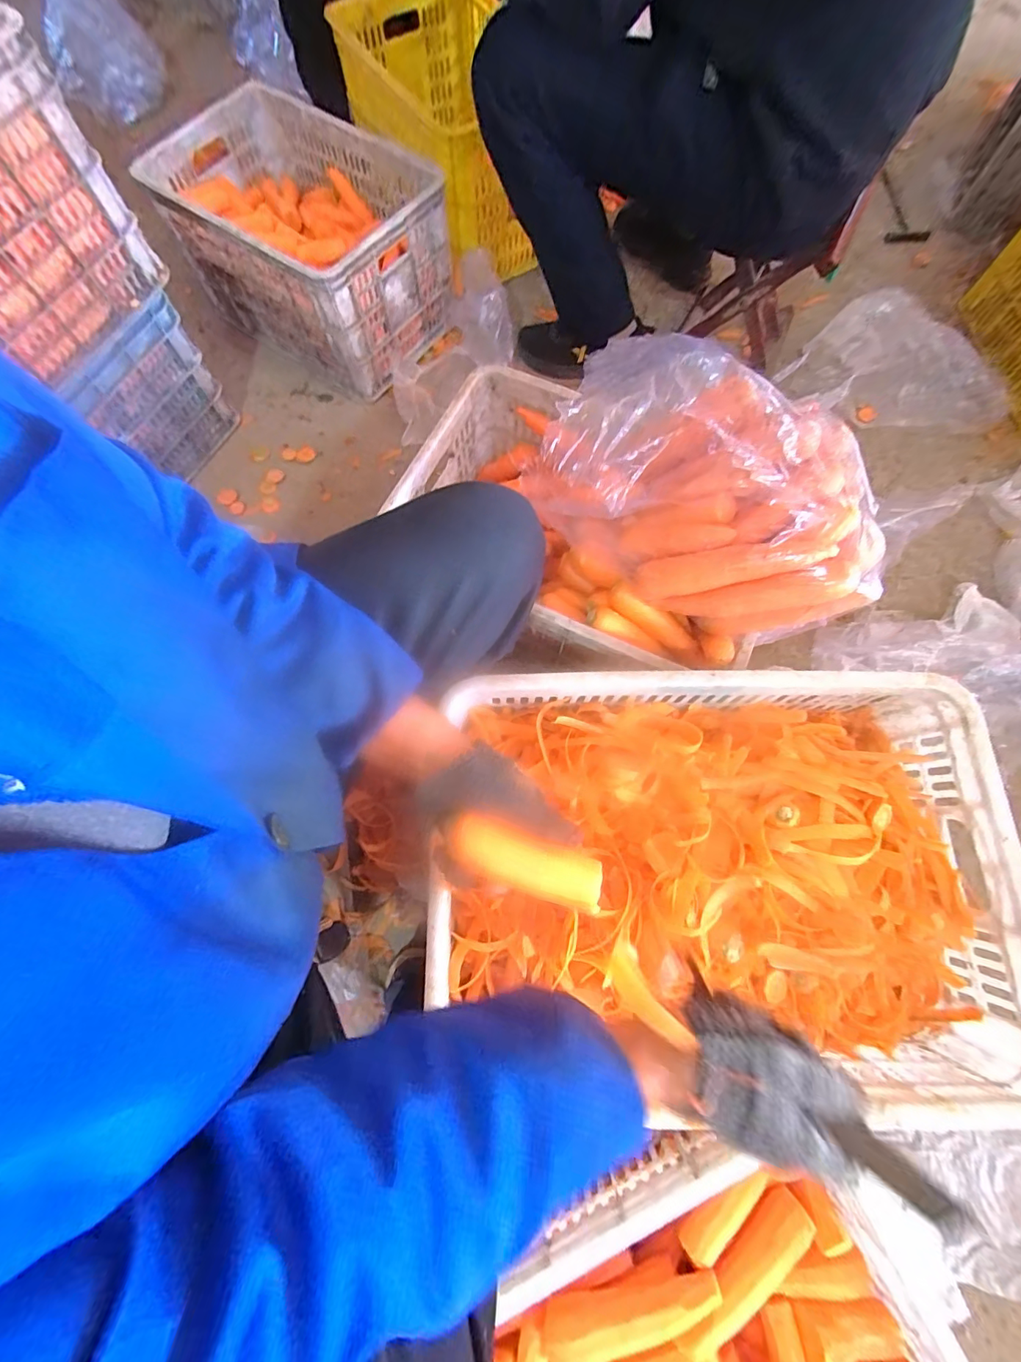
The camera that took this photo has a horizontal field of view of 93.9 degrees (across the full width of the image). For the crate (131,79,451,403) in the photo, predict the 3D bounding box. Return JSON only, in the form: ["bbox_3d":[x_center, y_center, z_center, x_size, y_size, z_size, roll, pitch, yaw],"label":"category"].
[{"bbox_3d":[-0.420,-0.907,1.003,0.543,0.245,0.347,35,77,10],"label":"crate"}]

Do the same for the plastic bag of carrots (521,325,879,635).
[{"bbox_3d":[0.237,-0.223,0.564,0.379,0.177,0.246,33,77,10],"label":"plastic bag of carrots"}]

